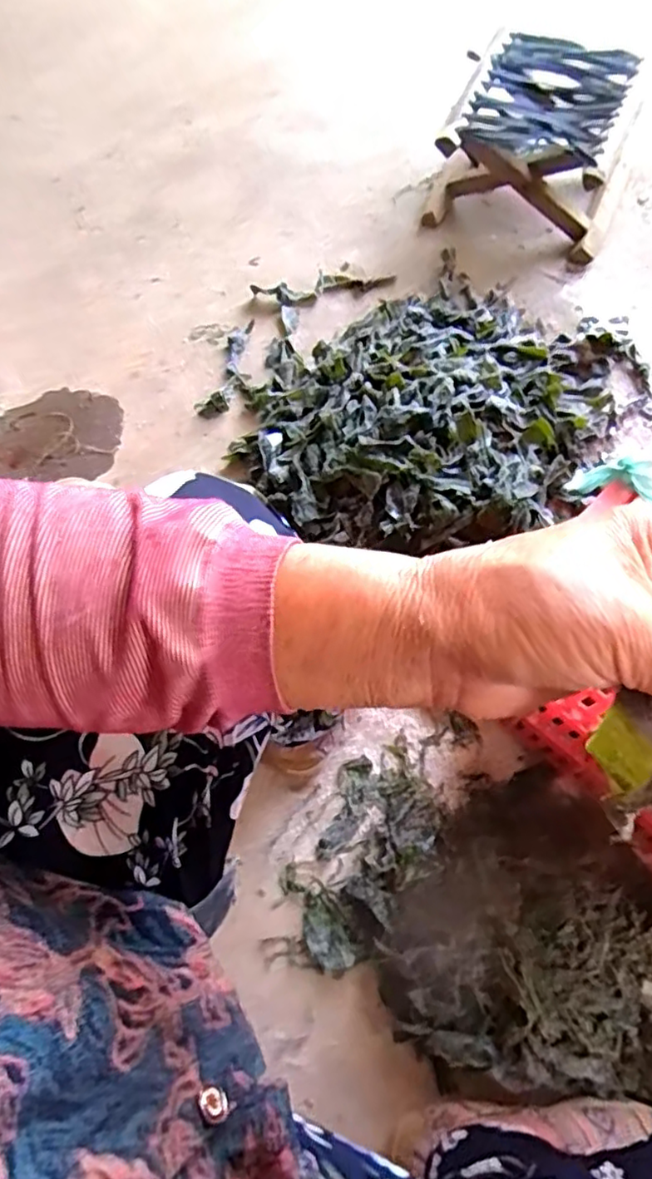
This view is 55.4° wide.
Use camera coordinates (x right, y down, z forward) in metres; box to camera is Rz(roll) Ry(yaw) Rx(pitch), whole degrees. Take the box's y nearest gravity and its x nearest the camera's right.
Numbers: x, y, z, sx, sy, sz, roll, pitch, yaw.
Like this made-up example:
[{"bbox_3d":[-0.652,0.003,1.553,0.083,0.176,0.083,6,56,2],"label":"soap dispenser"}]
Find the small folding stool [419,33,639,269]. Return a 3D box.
[{"bbox_3d":[0.299,-0.615,0.871,0.246,0.145,0.235,24,71,12],"label":"small folding stool"}]

